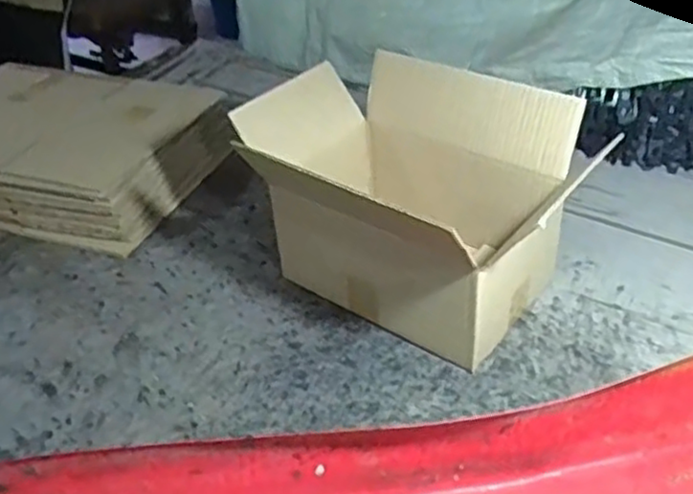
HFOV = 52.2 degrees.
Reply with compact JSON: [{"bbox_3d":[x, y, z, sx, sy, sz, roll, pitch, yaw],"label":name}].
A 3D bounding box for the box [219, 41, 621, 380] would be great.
[{"bbox_3d":[0.076,-0.062,0.919,0.283,0.258,0.367,-32,45,-31],"label":"box"}]

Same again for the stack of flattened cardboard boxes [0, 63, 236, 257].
[{"bbox_3d":[-0.508,-0.179,1.262,0.520,0.120,0.397,11,40,20],"label":"stack of flattened cardboard boxes"}]

